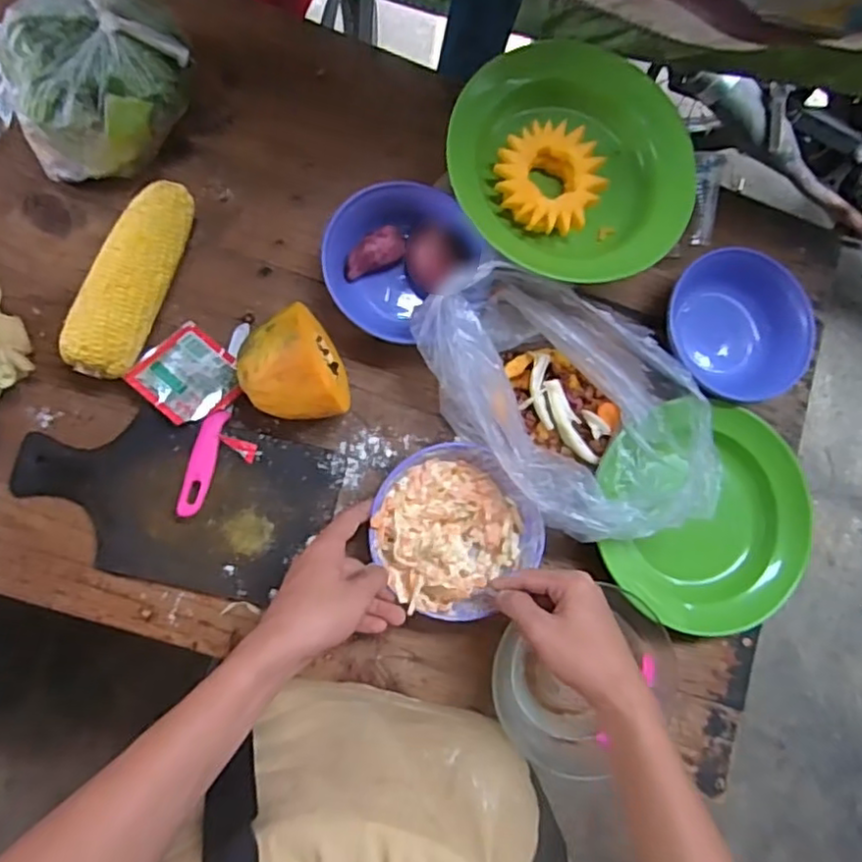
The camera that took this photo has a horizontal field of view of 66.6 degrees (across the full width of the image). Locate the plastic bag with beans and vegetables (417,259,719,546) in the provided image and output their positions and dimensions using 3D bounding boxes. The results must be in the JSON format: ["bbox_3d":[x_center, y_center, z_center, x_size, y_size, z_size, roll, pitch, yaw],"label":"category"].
[{"bbox_3d":[0.116,-0.024,0.580,0.270,0.088,0.168,41,82,-1],"label":"plastic bag with beans and vegetables"}]

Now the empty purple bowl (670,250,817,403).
[{"bbox_3d":[0.298,-0.100,0.656,0.147,0.065,0.141,1,85,-6],"label":"empty purple bowl"}]

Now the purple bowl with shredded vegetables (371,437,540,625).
[{"bbox_3d":[0.021,0.084,0.567,0.136,0.060,0.138,1,85,-6],"label":"purple bowl with shredded vegetables"}]

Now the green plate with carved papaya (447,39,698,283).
[{"bbox_3d":[0.128,-0.229,0.554,0.203,0.051,0.199,1,85,-6],"label":"green plate with carved papaya"}]

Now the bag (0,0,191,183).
[{"bbox_3d":[-0.272,-0.295,0.553,0.124,0.107,0.164,24,83,-4],"label":"bag"}]

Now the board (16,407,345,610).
[{"bbox_3d":[-0.216,0.057,0.556,0.252,0.019,0.135,14,84,-5],"label":"board"}]

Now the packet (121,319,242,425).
[{"bbox_3d":[-0.209,-0.047,0.568,0.080,0.006,0.077,39,62,4],"label":"packet"}]

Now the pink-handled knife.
[{"bbox_3d":[-0.187,-0.013,0.569,0.022,0.010,0.177,12,71,-5],"label":"pink-handled knife"}]

